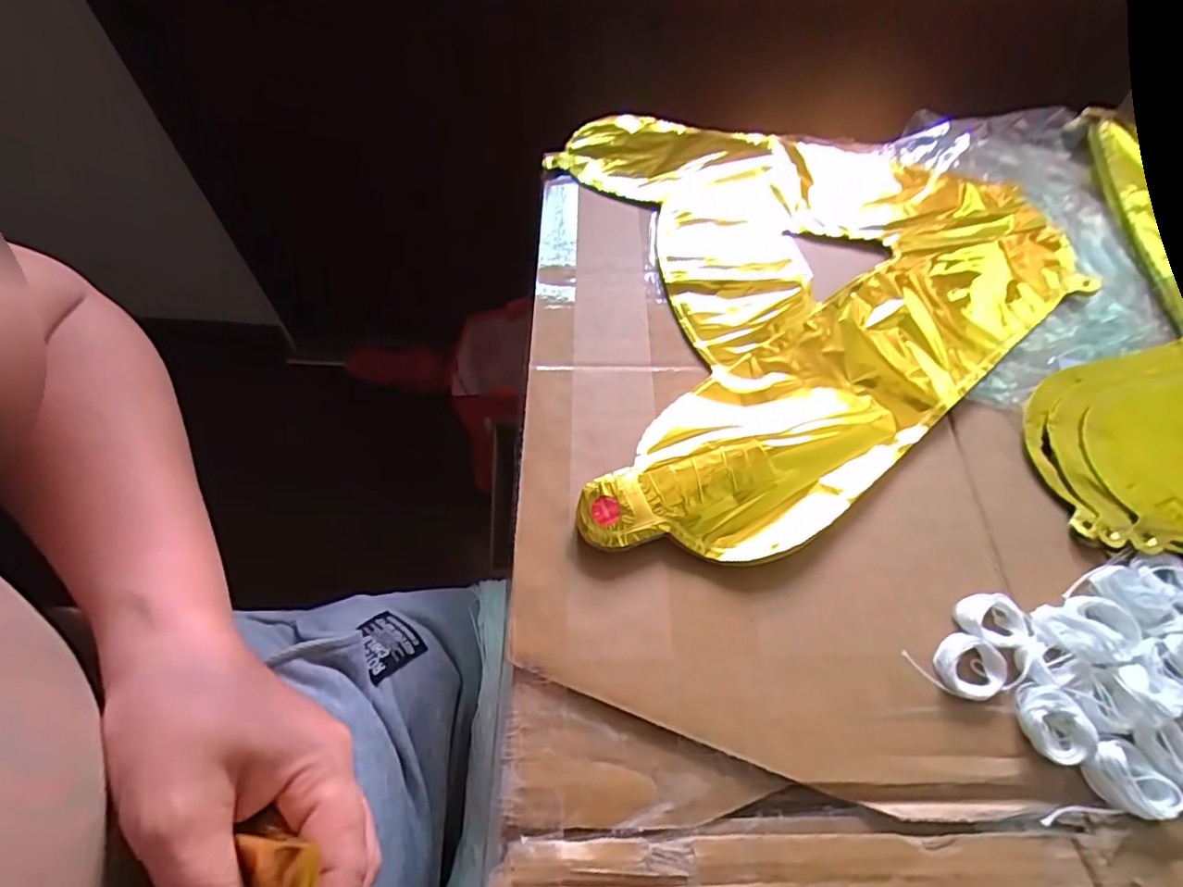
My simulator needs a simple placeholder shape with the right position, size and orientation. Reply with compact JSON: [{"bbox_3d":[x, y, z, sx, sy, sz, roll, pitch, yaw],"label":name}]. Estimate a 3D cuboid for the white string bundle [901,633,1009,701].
[{"bbox_3d":[0.172,0.106,0.285,0.041,0.011,0.029,-18,60,-10],"label":"white string bundle"}]

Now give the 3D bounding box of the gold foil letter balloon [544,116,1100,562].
[{"bbox_3d":[0.157,-0.116,0.427,0.342,0.025,0.398,-4,55,-3],"label":"gold foil letter balloon"}]

